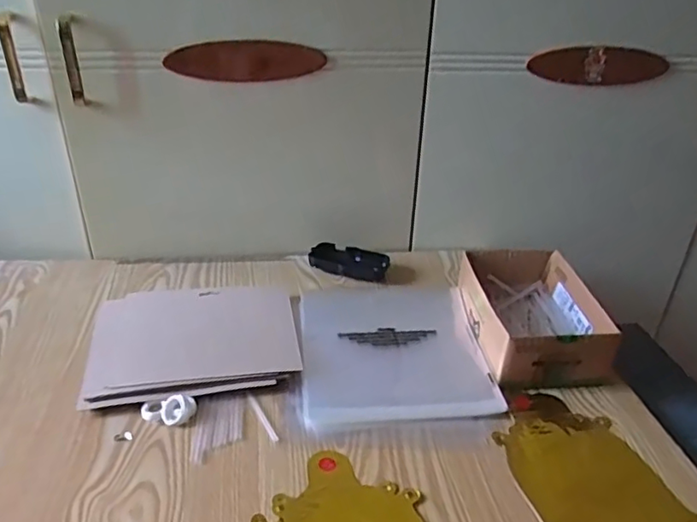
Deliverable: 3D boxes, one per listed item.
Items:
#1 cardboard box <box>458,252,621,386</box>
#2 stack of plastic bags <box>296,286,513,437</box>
[{"bbox_3d":[0.215,0.061,0.693,0.133,0.069,0.197,-1,31,-4],"label":"cardboard box"},{"bbox_3d":[0.048,0.091,0.669,0.202,0.013,0.236,-2,31,-6],"label":"stack of plastic bags"}]

